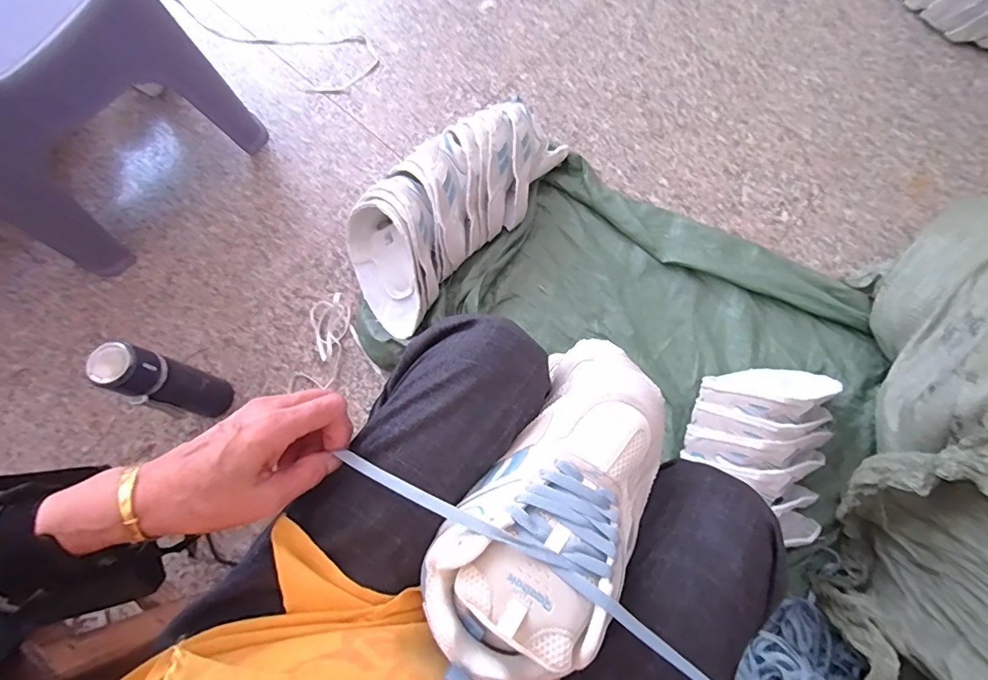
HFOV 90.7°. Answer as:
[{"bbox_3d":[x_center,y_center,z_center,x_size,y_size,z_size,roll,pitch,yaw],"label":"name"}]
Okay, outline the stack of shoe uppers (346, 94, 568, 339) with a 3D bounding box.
[{"bbox_3d":[-0.073,-0.234,0.840,0.430,0.136,0.192,-43,76,-13],"label":"stack of shoe uppers"}]

